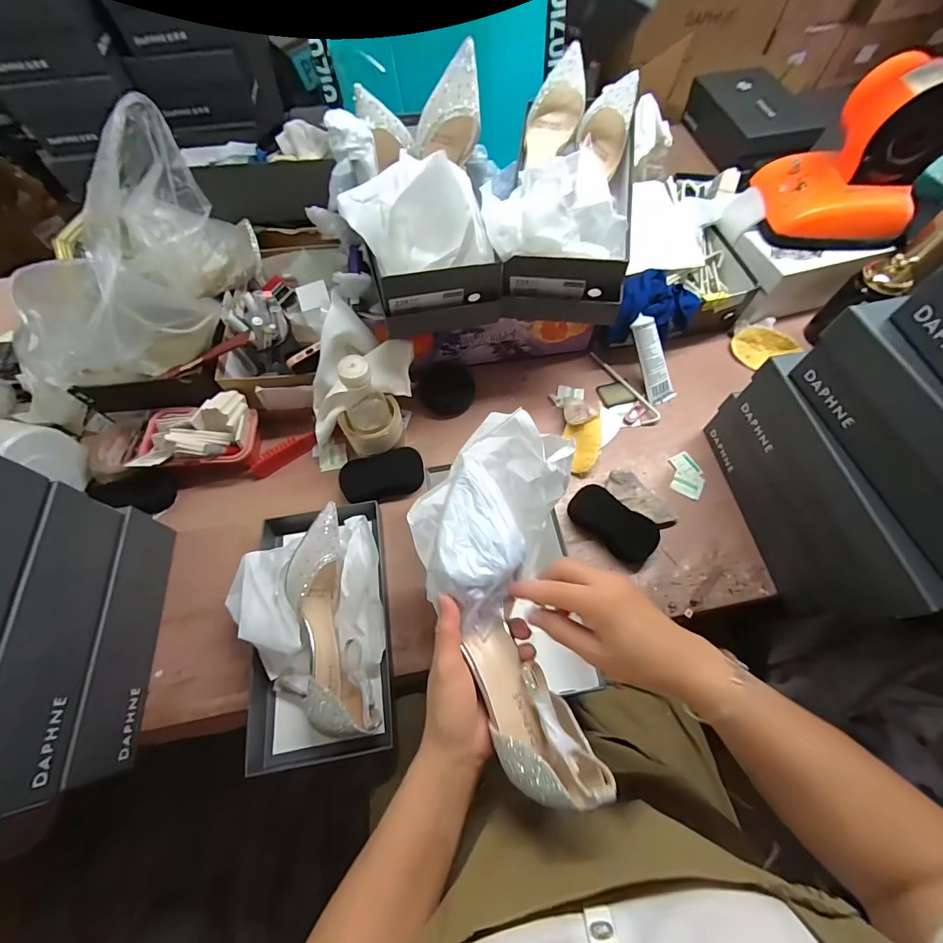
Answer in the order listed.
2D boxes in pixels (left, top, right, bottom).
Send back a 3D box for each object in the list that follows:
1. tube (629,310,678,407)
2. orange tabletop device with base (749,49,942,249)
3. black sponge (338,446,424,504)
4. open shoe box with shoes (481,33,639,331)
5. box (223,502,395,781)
[{"bbox_3d":[0.299,-0.182,0.675,0.046,0.021,0.146,-27,108,-12],"label":"tube"},{"bbox_3d":[0.607,-0.486,0.647,0.228,0.225,0.161,17,65,9],"label":"orange tabletop device with base"},{"bbox_3d":[-0.136,0.009,0.628,0.126,0.028,0.070,-15,64,-6],"label":"black sponge"},{"bbox_3d":[0.121,-0.402,0.546,0.186,0.141,0.327,6,77,4],"label":"open shoe box with shoes"},{"bbox_3d":[-0.196,0.186,0.512,0.163,0.097,0.302,-8,64,-3],"label":"box"}]

